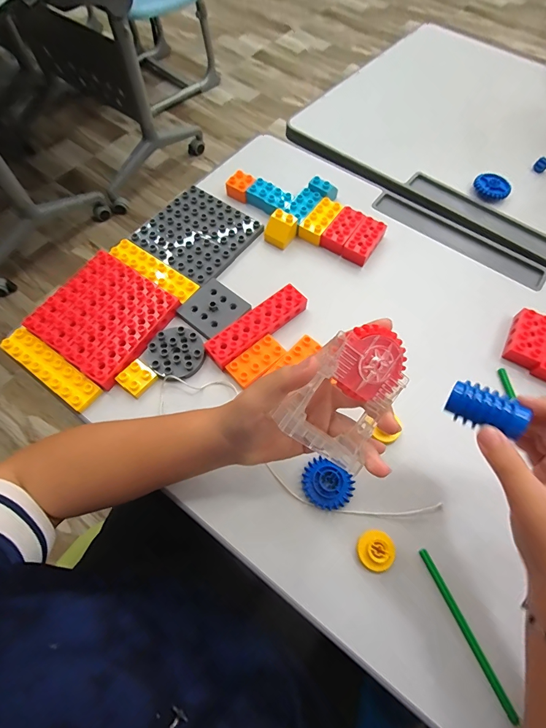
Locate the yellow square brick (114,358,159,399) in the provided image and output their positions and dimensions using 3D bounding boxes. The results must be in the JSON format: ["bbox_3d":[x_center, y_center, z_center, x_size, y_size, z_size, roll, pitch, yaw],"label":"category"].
[{"bbox_3d":[-0.147,0.016,0.392,0.030,0.016,0.033,38,69,15],"label":"yellow square brick"}]

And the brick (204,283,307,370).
[{"bbox_3d":[-0.017,-0.043,0.416,0.127,0.021,0.036,-39,71,-17],"label":"brick"}]

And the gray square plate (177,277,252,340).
[{"bbox_3d":[-0.071,-0.065,0.431,0.064,0.012,0.065,39,70,16],"label":"gray square plate"}]

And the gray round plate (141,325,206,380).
[{"bbox_3d":[-0.108,-0.011,0.404,0.059,0.014,0.061,0,65,-1],"label":"gray round plate"}]

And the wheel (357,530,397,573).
[{"bbox_3d":[0.091,0.164,0.318,0.031,0.013,0.031,0,65,-1],"label":"wheel"}]

